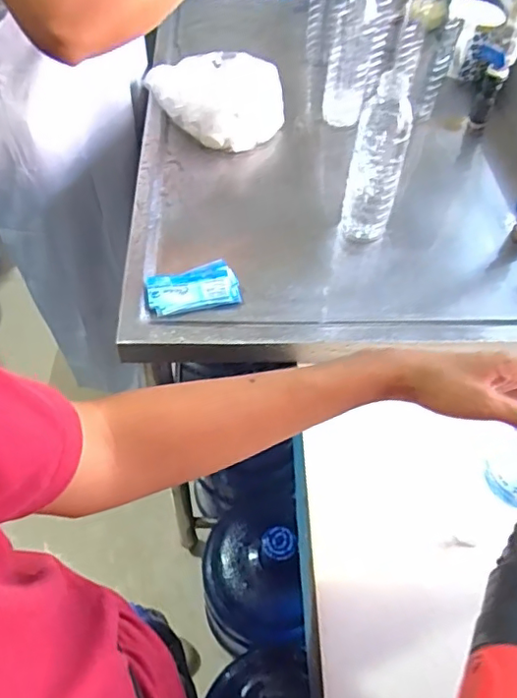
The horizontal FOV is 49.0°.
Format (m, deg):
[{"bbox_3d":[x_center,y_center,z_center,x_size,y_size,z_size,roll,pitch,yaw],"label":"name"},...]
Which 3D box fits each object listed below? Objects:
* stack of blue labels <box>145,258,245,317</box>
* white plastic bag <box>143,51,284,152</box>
[{"bbox_3d":[-0.079,-0.074,0.690,0.107,0.013,0.062,-12,56,-12],"label":"stack of blue labels"},{"bbox_3d":[-0.054,-0.390,0.890,0.205,0.073,0.181,-12,56,-12],"label":"white plastic bag"}]

